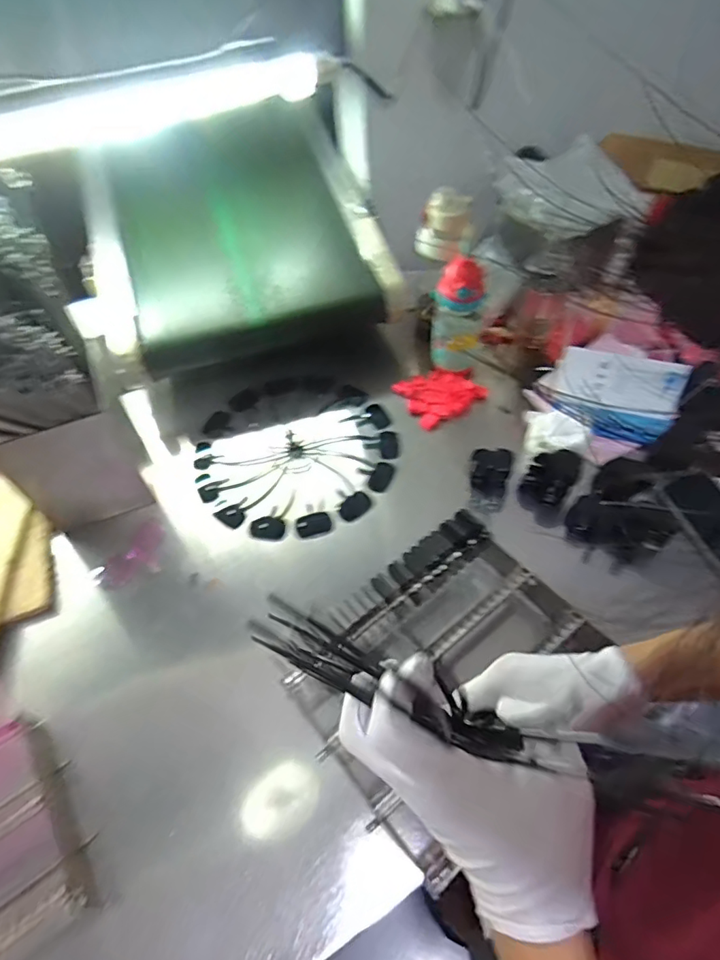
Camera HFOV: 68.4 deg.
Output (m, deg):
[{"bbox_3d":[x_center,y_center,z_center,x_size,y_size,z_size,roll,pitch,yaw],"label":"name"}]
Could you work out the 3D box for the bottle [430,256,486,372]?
[{"bbox_3d":[0.167,-0.284,0.894,0.081,0.190,0.089,14,56,12],"label":"bottle"}]

